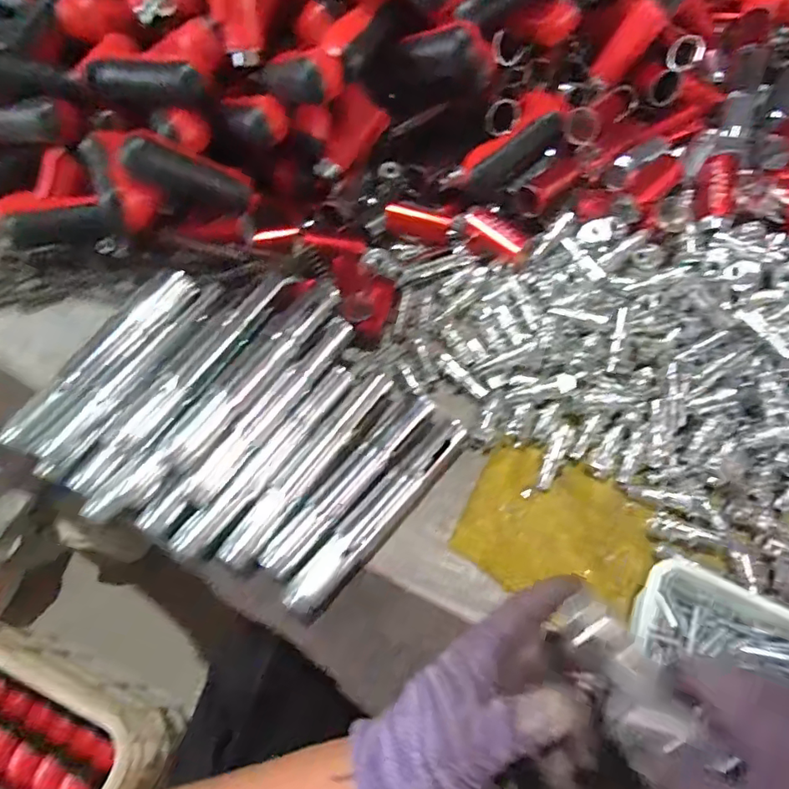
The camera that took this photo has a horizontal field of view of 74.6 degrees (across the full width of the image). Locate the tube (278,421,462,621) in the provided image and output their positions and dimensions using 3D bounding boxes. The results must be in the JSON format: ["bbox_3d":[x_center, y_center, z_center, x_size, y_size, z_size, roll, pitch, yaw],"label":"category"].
[{"bbox_3d":[-0.009,0.084,0.378,0.023,0.023,0.177,37,66,18],"label":"tube"}]

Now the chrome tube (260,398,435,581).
[{"bbox_3d":[-0.030,0.064,0.388,0.026,0.019,0.170,36,65,17],"label":"chrome tube"}]

